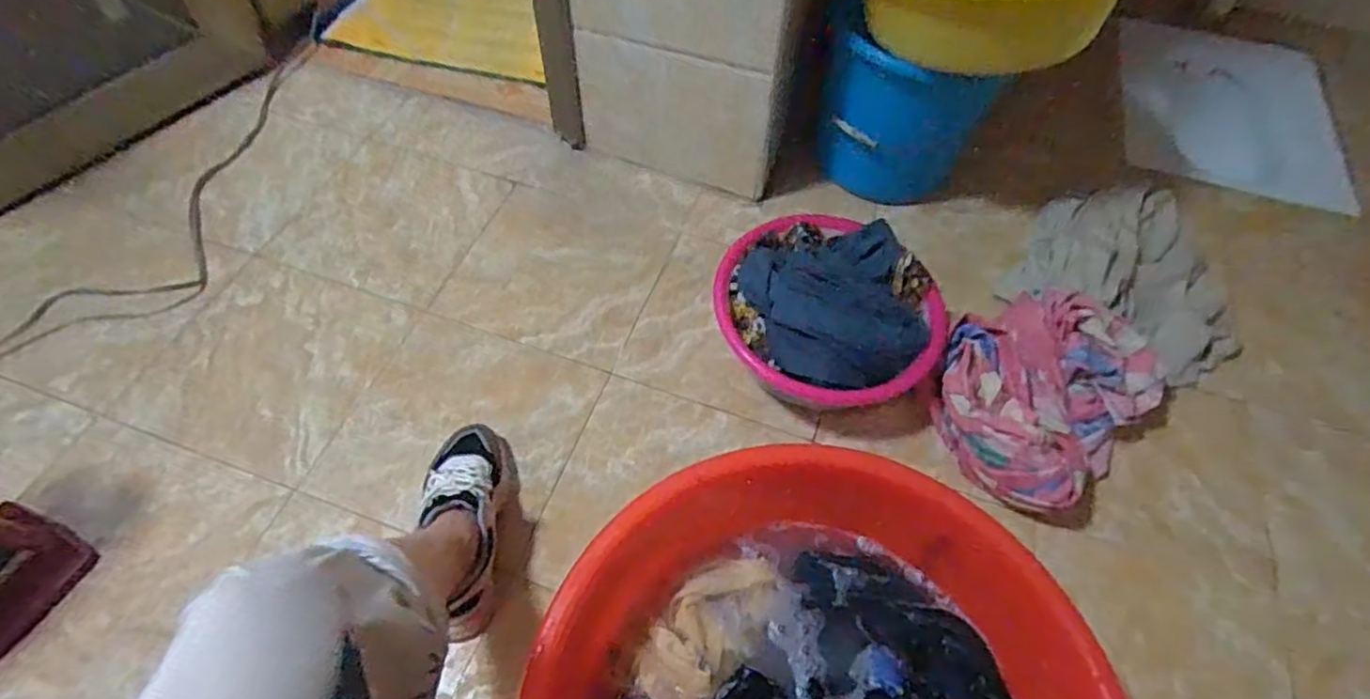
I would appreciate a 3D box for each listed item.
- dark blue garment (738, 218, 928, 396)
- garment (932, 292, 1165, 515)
[{"bbox_3d":[0.198,-0.062,0.897,0.247,0.054,0.234,-11,57,-9],"label":"dark blue garment"},{"bbox_3d":[0.483,0.053,0.905,0.254,0.109,0.330,40,64,22],"label":"garment"}]

